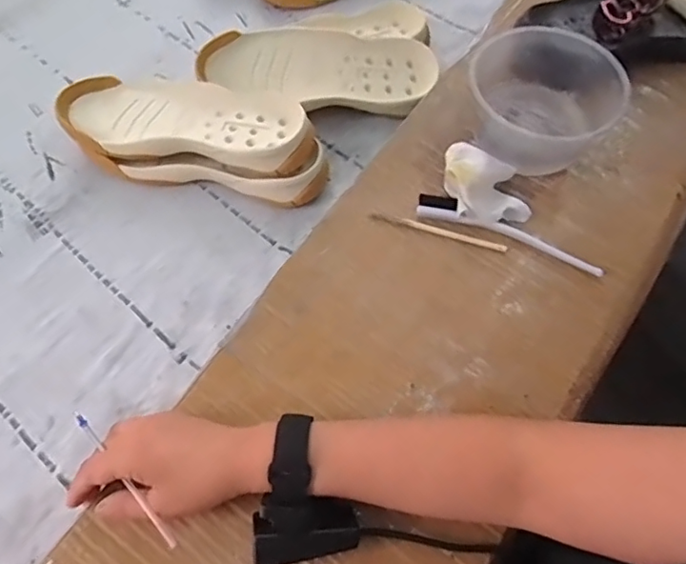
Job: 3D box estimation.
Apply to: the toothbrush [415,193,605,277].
[{"bbox_3d":[0.148,-0.045,0.497,0.170,0.014,0.021,21,66,5],"label":"toothbrush"}]

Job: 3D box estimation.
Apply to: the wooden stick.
[{"bbox_3d":[0.086,-0.047,0.502,0.123,0.004,0.009,17,64,5],"label":"wooden stick"}]

